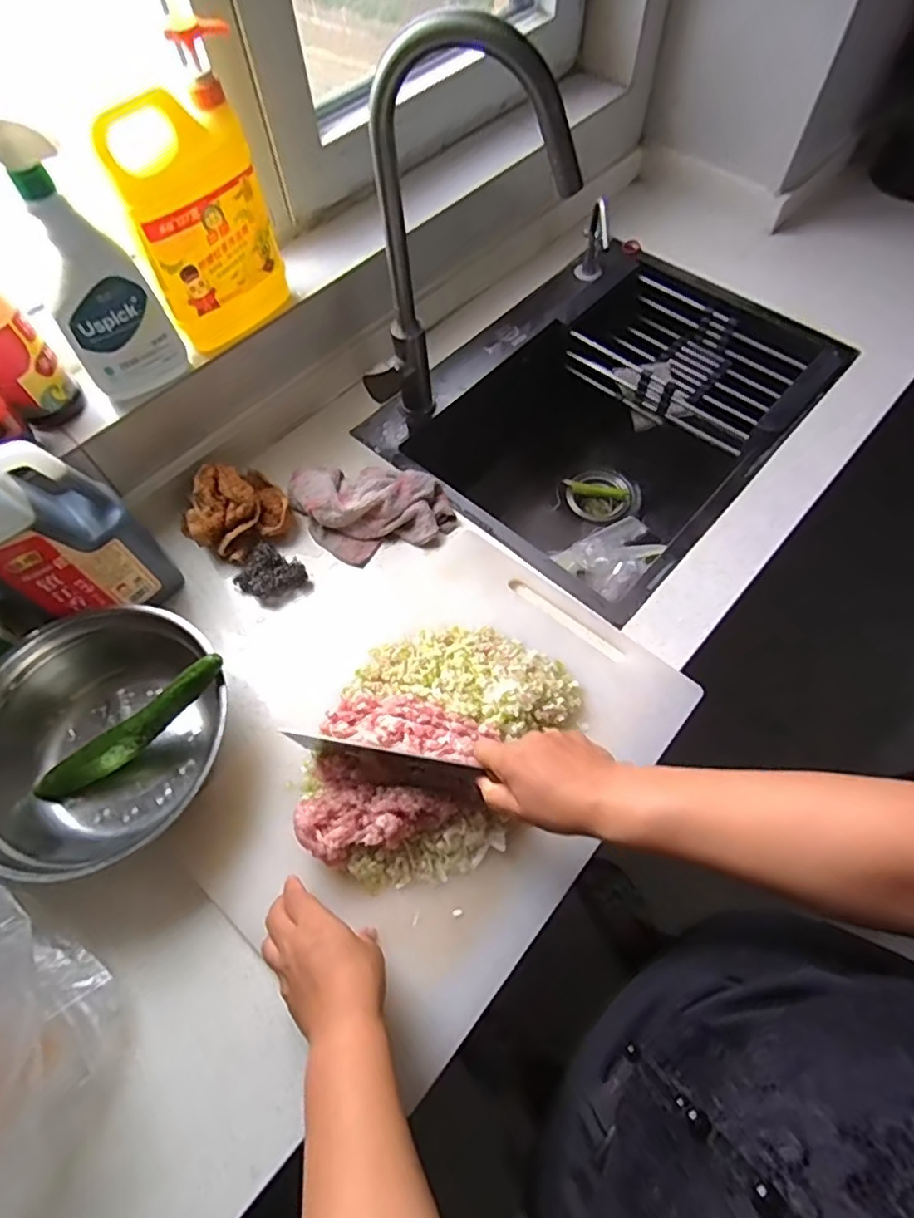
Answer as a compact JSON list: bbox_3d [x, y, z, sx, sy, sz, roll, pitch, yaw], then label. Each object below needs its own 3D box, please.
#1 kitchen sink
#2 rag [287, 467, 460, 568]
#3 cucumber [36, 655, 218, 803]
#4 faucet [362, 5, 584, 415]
[{"bbox_3d":[0.232,-0.270,0.980,0.468,0.260,0.635,38,71,20],"label":"kitchen sink"},{"bbox_3d":[-0.109,-0.138,0.762,0.187,0.049,0.146,-20,64,-8],"label":"rag"},{"bbox_3d":[-0.326,0.124,0.599,0.247,0.032,0.029,-36,65,10],"label":"cucumber"},{"bbox_3d":[-0.002,-0.377,0.671,0.244,0.428,0.056,0,63,3],"label":"faucet"}]

